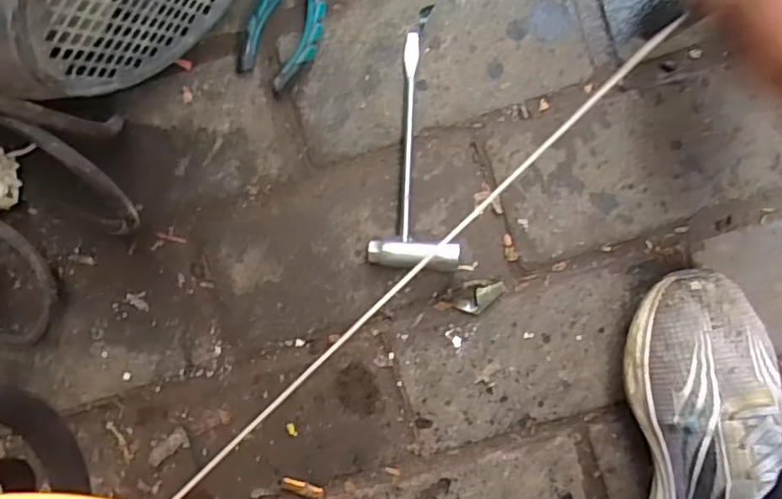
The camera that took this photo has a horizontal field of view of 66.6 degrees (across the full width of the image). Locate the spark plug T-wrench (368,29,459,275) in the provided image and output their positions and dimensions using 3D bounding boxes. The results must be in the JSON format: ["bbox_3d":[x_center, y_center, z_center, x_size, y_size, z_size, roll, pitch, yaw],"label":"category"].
[{"bbox_3d":[0.020,-0.073,0.452,0.067,0.025,0.176,2,98,3],"label":"spark plug T-wrench"}]

